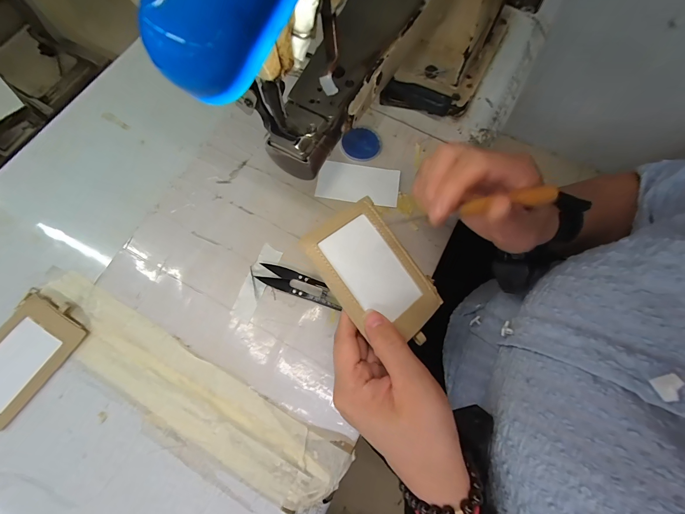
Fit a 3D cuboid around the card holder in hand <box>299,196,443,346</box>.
[{"bbox_3d":[0.026,0.014,0.236,0.072,0.005,0.109,-37,90,-23],"label":"card holder in hand"}]

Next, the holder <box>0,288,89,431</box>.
[{"bbox_3d":[-0.318,0.097,0.300,0.069,0.014,0.113,37,76,-5],"label":"holder"}]

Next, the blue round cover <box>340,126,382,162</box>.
[{"bbox_3d":[0.025,-0.145,0.384,0.049,0.008,0.049,0,73,-1],"label":"blue round cover"}]

